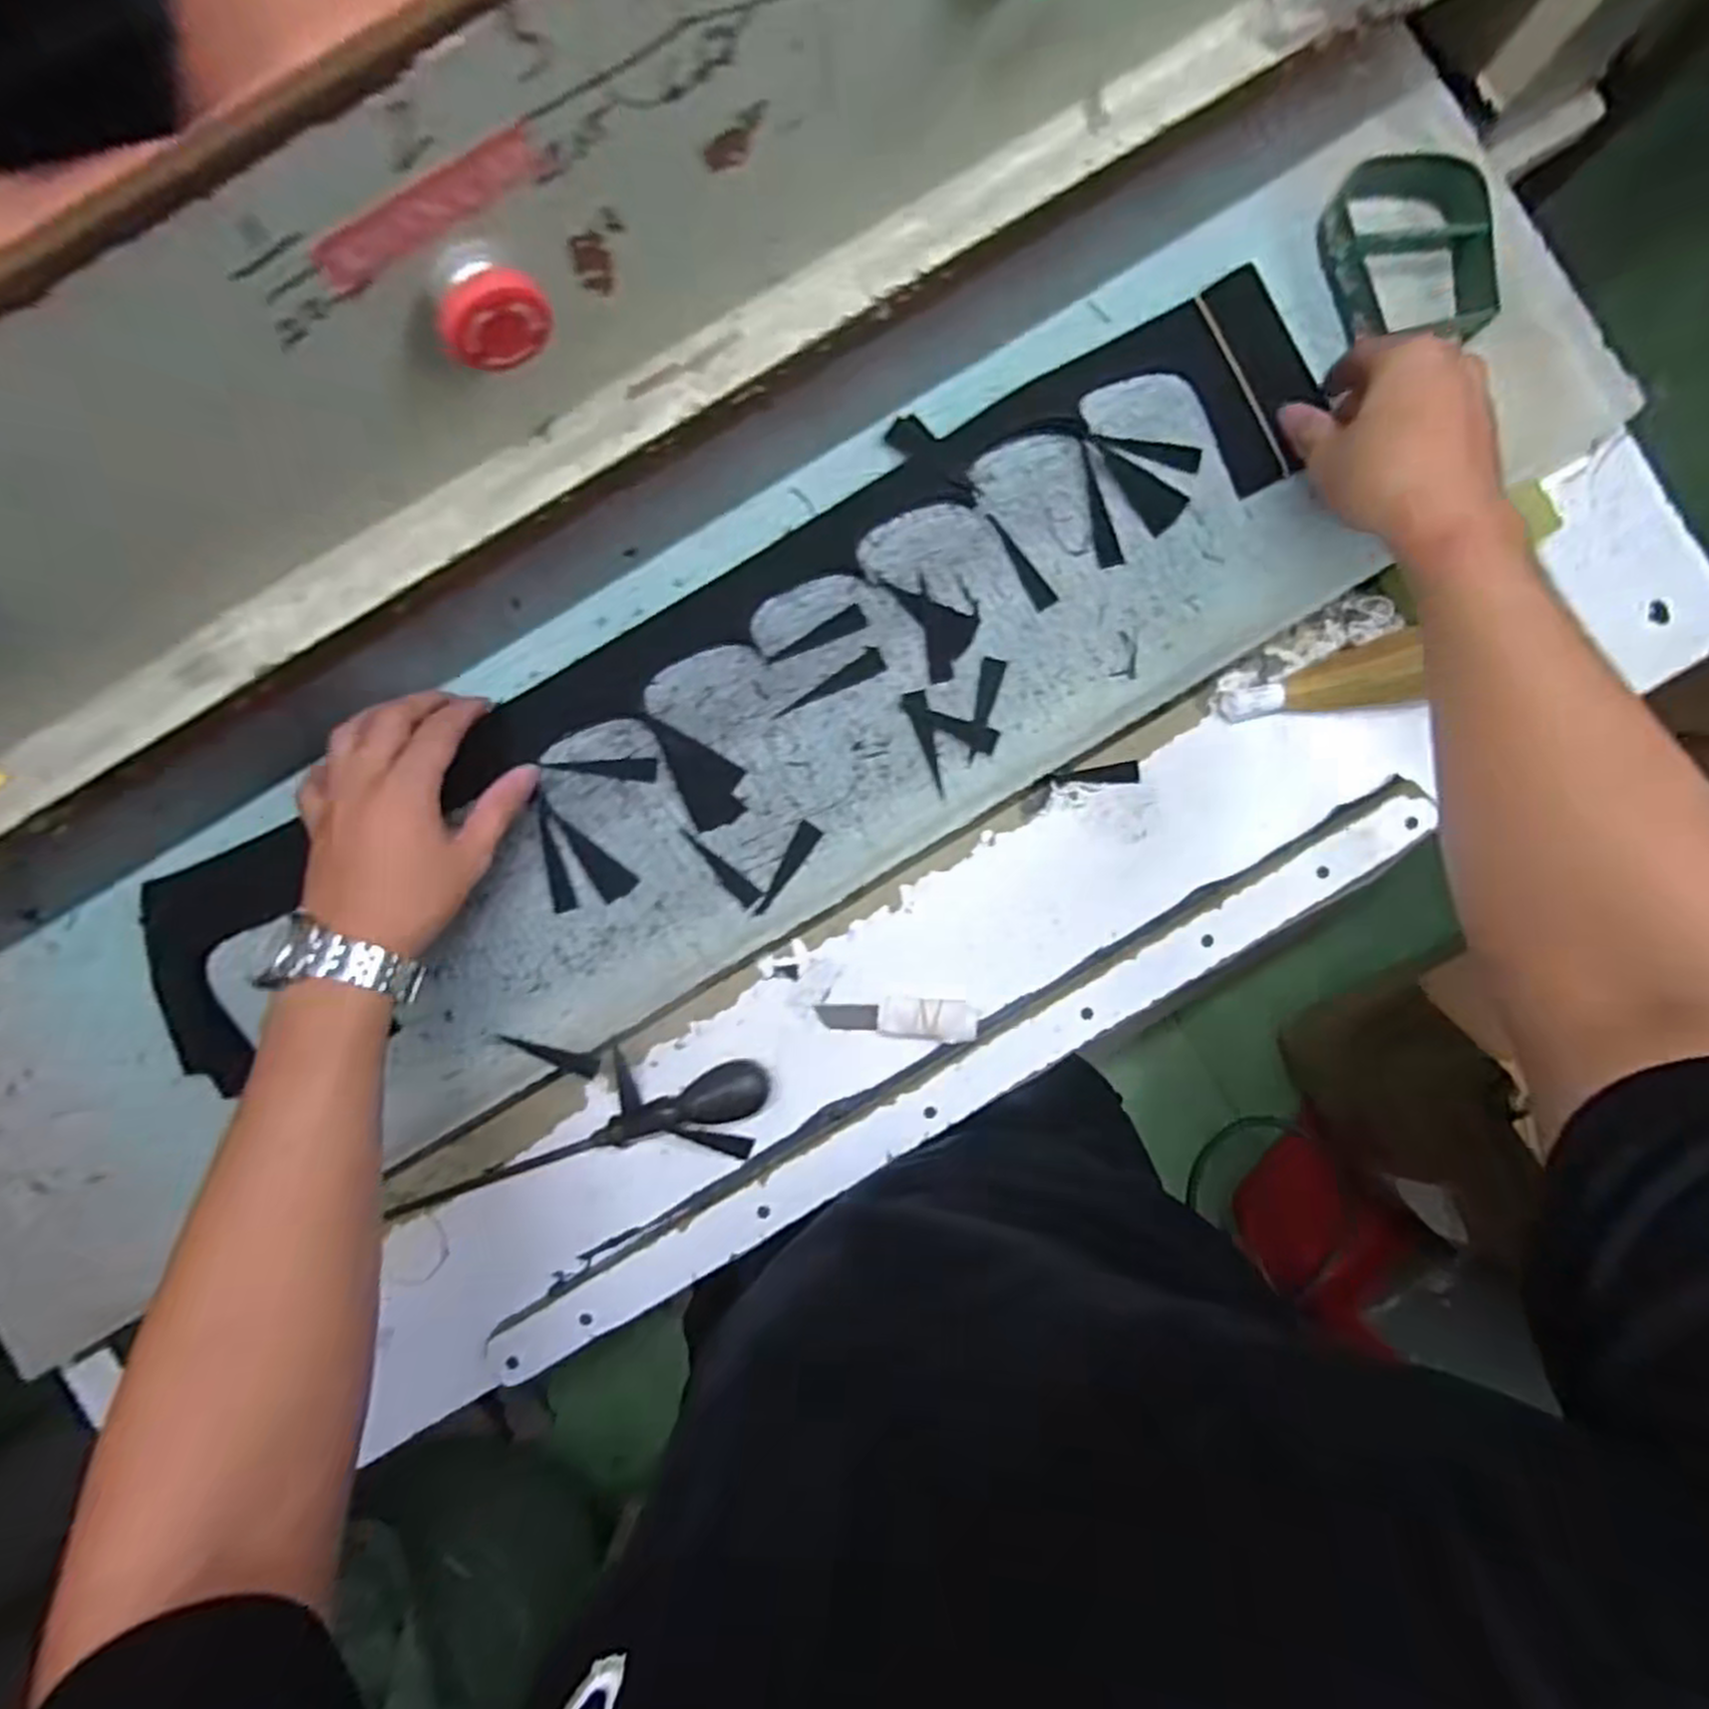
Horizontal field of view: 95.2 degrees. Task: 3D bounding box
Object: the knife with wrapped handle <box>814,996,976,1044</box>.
[{"bbox_3d":[0.029,0.107,0.517,0.102,0.017,0.026,4,90,1],"label":"knife with wrapped handle"}]

